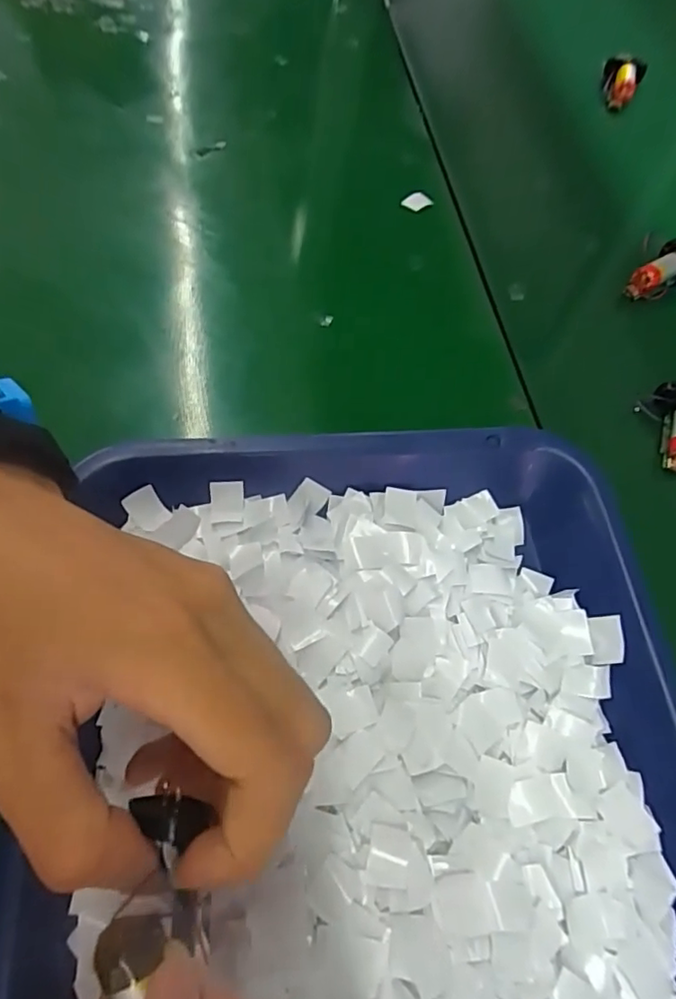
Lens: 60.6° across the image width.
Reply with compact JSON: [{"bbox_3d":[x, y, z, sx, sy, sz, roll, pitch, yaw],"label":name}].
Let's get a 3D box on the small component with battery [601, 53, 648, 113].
[{"bbox_3d":[0.235,-0.348,0.483,0.032,0.024,0.043,21,63,9],"label":"small component with battery"}]

